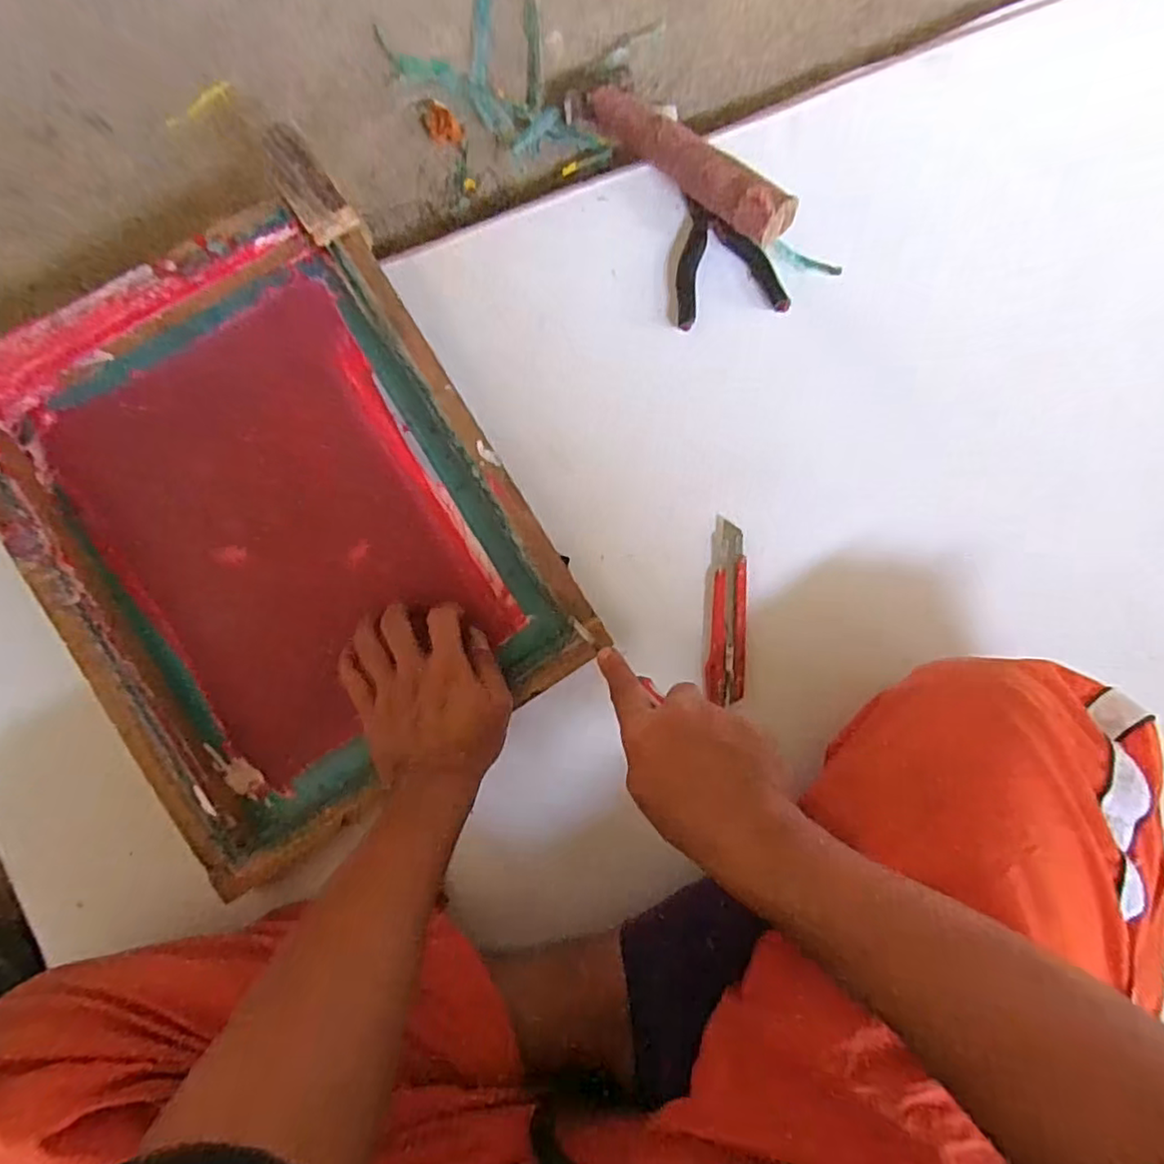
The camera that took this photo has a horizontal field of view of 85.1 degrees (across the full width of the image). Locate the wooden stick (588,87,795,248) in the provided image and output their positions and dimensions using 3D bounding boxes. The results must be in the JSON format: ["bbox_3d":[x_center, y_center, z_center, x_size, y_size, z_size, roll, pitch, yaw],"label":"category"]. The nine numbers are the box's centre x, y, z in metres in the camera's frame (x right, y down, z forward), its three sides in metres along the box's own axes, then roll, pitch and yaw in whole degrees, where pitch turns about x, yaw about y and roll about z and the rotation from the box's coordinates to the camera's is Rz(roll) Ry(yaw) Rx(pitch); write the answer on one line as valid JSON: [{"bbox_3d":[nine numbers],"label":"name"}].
[{"bbox_3d":[0.089,-0.366,0.550,0.038,0.038,0.226,-38,67,-4],"label":"wooden stick"}]

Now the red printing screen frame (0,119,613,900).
[{"bbox_3d":[-0.240,-0.043,0.520,0.344,0.076,0.436,-33,89,-6],"label":"red printing screen frame"}]

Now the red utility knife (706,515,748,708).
[{"bbox_3d":[0.127,0.025,0.552,0.031,0.016,0.157,5,86,-2],"label":"red utility knife"}]

